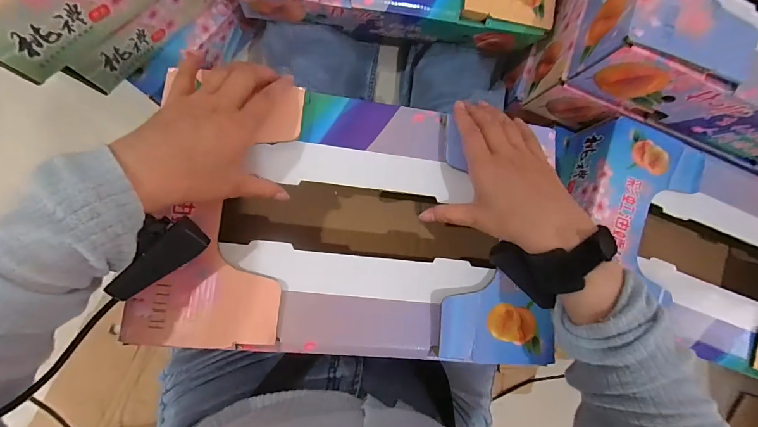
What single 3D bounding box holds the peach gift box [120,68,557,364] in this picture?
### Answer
[{"bbox_3d":[-0.015,0.010,0.381,0.369,0.111,0.244,6,85,-8],"label":"peach gift box"}]

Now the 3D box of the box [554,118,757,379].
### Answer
[{"bbox_3d":[0.430,0.056,0.506,0.378,0.123,0.268,17,84,-7],"label":"box"}]

